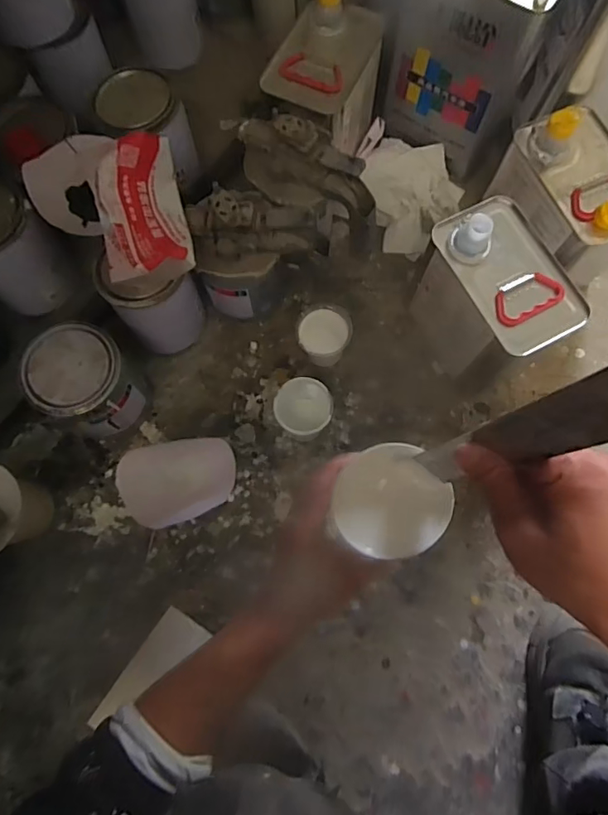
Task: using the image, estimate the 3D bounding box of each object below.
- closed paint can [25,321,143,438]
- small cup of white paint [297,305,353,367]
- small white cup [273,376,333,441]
[{"bbox_3d":[-0.251,-0.027,0.608,0.094,0.160,0.101,0,75,1],"label":"closed paint can"},{"bbox_3d":[0.027,-0.089,0.663,0.068,0.079,0.058,-9,75,-1],"label":"small cup of white paint"},{"bbox_3d":[-0.003,0.004,0.643,0.063,0.072,0.069,0,75,1],"label":"small white cup"}]

